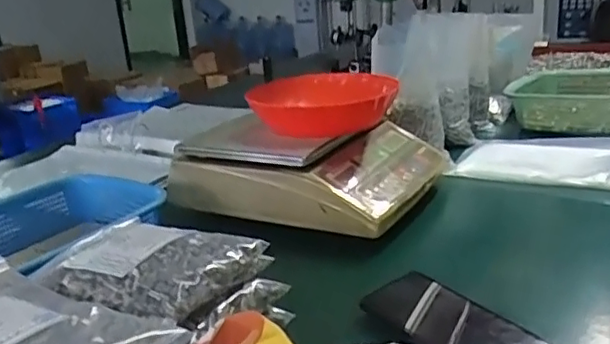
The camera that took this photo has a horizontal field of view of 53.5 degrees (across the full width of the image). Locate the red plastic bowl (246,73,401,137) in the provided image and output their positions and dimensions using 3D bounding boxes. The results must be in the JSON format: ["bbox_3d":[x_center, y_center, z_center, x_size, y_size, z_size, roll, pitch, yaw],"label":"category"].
[{"bbox_3d":[0.027,-0.099,0.877,0.206,0.058,0.173,-2,20,7],"label":"red plastic bowl"}]

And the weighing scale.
[{"bbox_3d":[0.011,-0.020,0.883,0.328,0.098,0.275,6,22,28],"label":"weighing scale"}]

